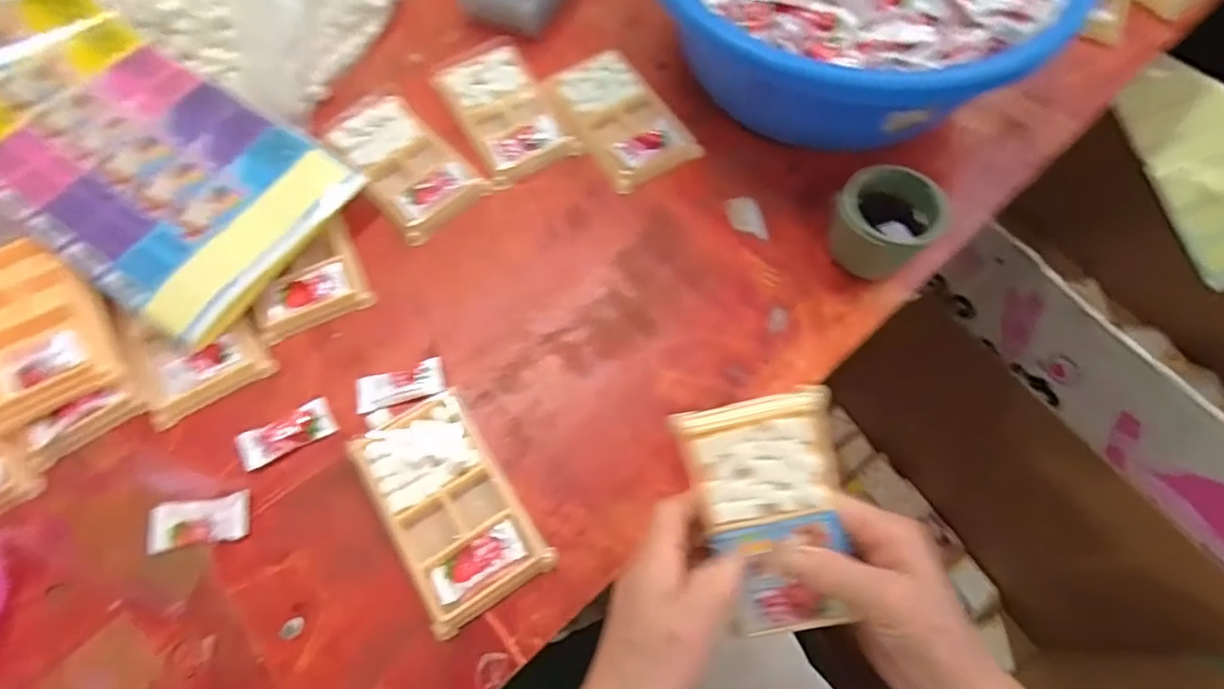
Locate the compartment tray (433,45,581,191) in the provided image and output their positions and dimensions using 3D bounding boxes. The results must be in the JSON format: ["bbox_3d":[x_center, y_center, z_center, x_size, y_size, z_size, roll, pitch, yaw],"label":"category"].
[{"bbox_3d":[-0.095,-0.204,0.531,0.077,0.016,0.140,-27,69,-11],"label":"compartment tray"}]

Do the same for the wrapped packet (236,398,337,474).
[{"bbox_3d":[-0.220,0.060,0.413,0.062,0.004,0.027,-27,69,-11],"label":"wrapped packet"}]

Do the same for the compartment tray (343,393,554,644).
[{"bbox_3d":[-0.105,0.101,0.390,0.077,0.013,0.135,-31,69,-12],"label":"compartment tray"}]

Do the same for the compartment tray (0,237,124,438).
[{"bbox_3d":[-0.407,-0.014,0.428,0.090,0.030,0.131,-27,69,-11],"label":"compartment tray"}]

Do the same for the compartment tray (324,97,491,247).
[{"bbox_3d":[-0.172,-0.151,0.500,0.077,0.022,0.128,-42,72,-16],"label":"compartment tray"}]

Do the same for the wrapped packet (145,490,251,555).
[{"bbox_3d":[-0.264,0.113,0.389,0.061,0.008,0.030,-9,66,-3],"label":"wrapped packet"}]

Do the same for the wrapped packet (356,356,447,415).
[{"bbox_3d":[-0.148,0.028,0.426,0.061,0.004,0.027,-15,67,-6],"label":"wrapped packet"}]

